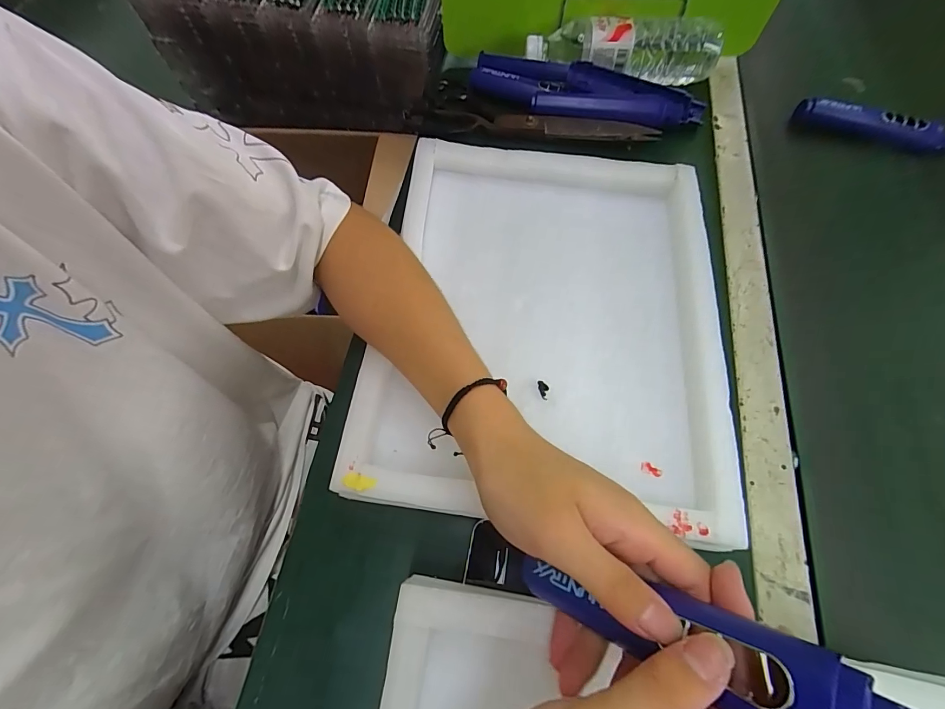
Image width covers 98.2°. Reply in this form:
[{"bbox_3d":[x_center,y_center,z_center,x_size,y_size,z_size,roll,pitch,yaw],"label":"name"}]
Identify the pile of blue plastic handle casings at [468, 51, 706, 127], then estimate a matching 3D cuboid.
[{"bbox_3d":[0.134,-0.314,0.487,0.273,0.031,0.071,12,67,5],"label":"pile of blue plastic handle casings"}]

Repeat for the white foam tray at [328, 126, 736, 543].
[{"bbox_3d":[0.062,-0.038,0.370,0.289,0.050,0.349,6,66,3],"label":"white foam tray"}]

